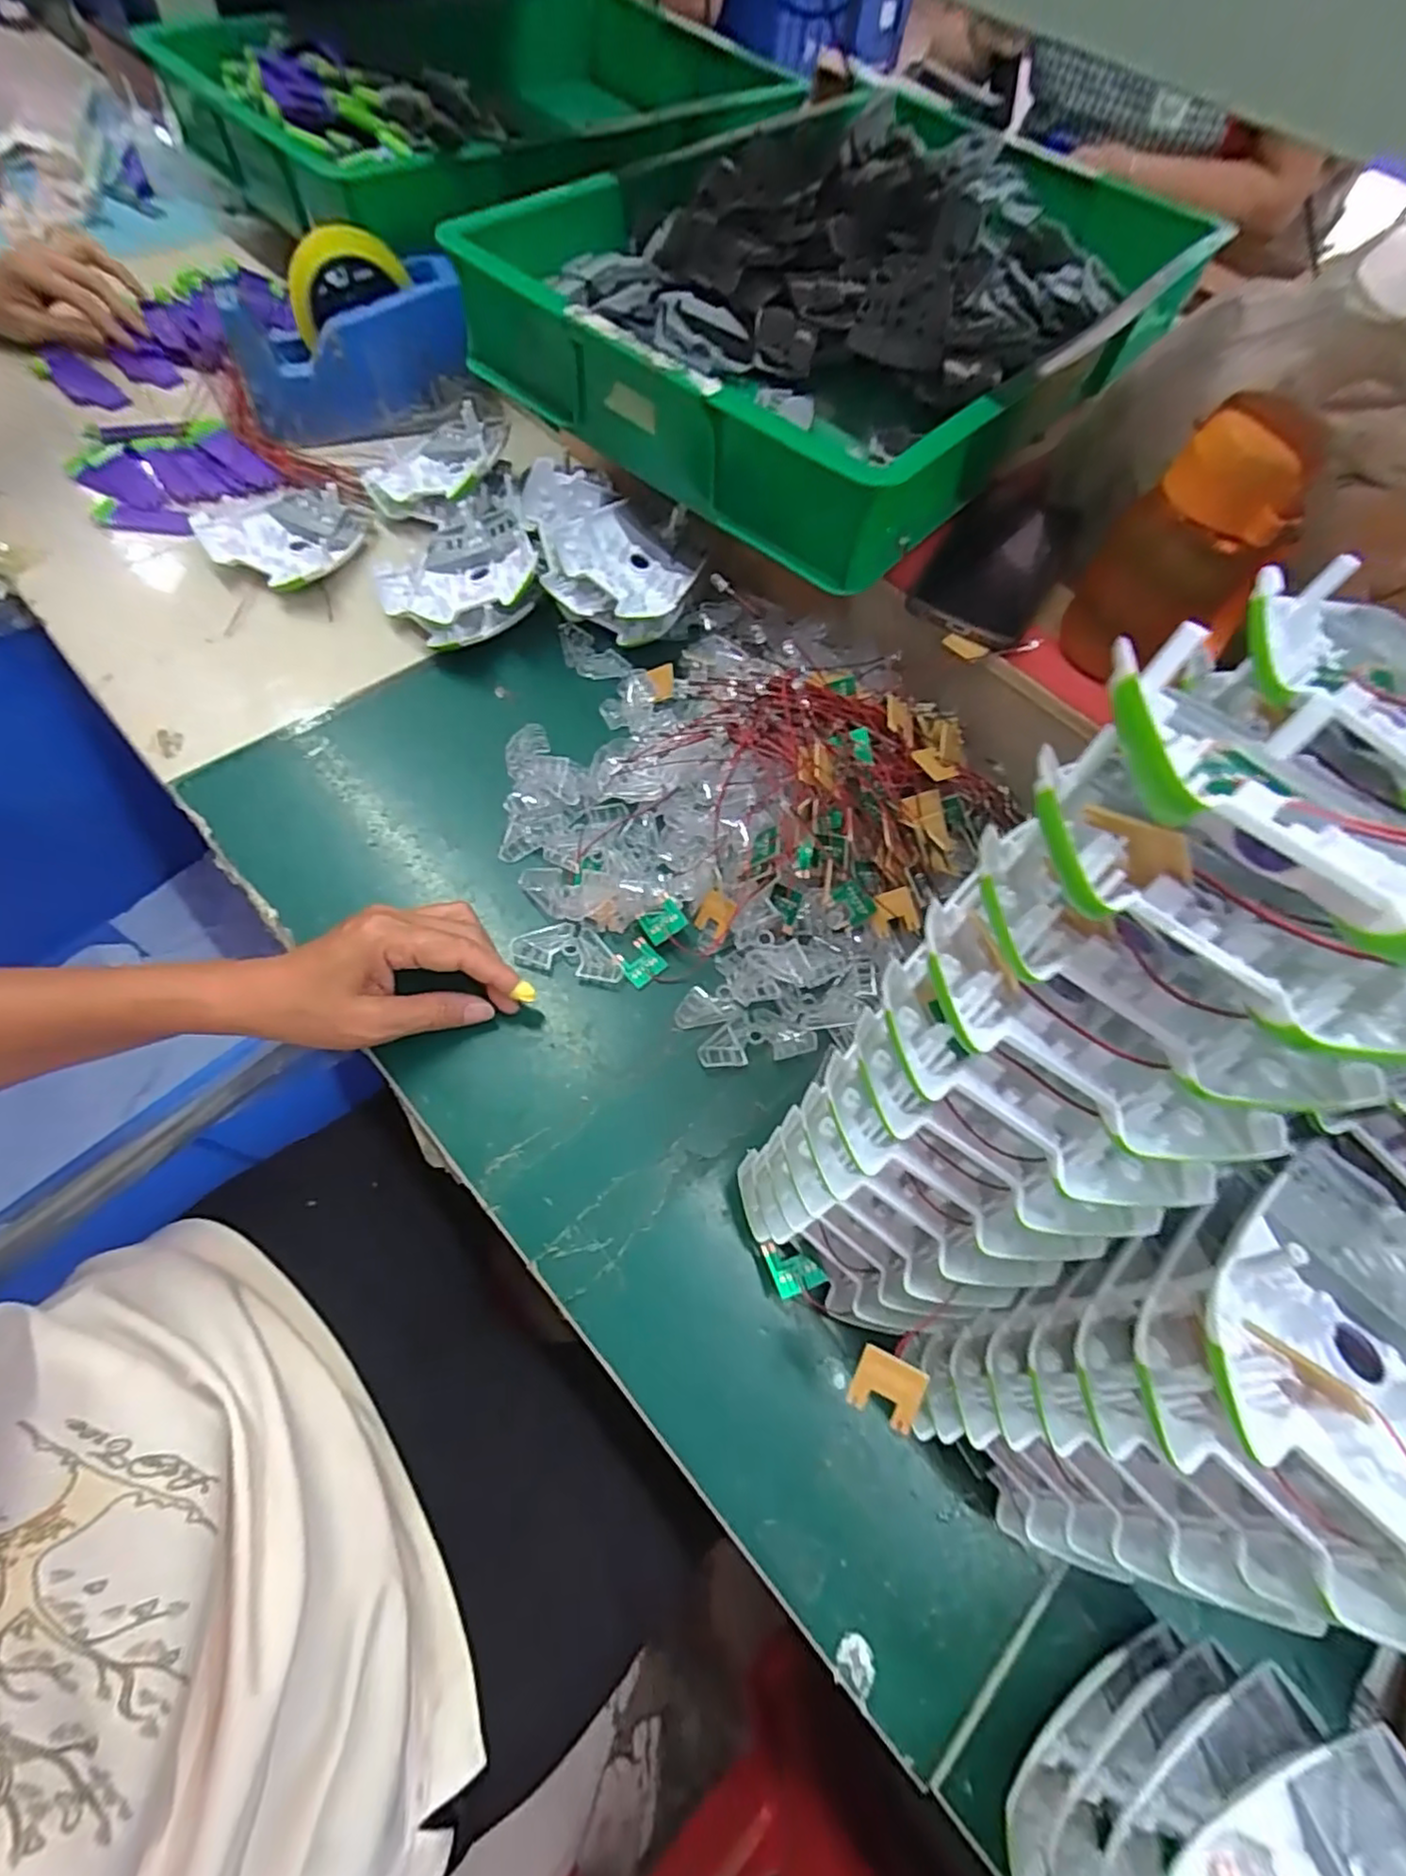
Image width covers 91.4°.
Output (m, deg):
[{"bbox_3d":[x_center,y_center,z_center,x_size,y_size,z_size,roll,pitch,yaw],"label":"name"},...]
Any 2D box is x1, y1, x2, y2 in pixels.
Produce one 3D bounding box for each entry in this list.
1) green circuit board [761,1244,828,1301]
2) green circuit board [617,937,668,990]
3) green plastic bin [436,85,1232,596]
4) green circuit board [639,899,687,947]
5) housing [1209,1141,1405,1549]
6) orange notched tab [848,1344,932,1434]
[{"bbox_3d":[0.044,0.158,0.333,0.023,0.004,0.025,-24,62,-1],"label":"green circuit board"},{"bbox_3d":[-0.038,0.014,0.416,0.024,0.004,0.026,-39,74,-21],"label":"green circuit board"},{"bbox_3d":[0.140,-0.517,0.536,0.363,0.095,0.562,39,67,13],"label":"green plastic bin"},{"bbox_3d":[-0.024,-0.010,0.419,0.025,0.008,0.023,-35,65,4],"label":"green circuit board"},{"bbox_3d":[0.195,0.120,0.191,0.104,0.031,0.098,-25,61,-28],"label":"housing"},{"bbox_3d":[0.071,0.176,0.267,0.026,0.004,0.026,22,98,11],"label":"orange notched tab"}]

